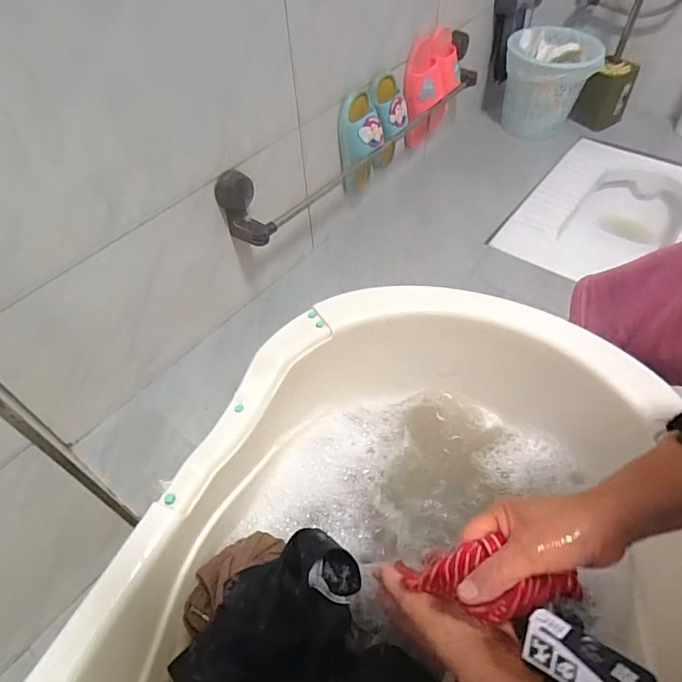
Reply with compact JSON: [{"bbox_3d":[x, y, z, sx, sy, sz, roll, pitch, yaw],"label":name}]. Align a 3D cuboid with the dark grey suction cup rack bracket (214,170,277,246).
[{"bbox_3d":[-0.152,-0.217,0.750,0.070,0.103,0.056,21,54,20],"label":"dark grey suction cup rack bracket"}]

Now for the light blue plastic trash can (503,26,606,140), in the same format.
[{"bbox_3d":[0.549,-0.683,1.250,0.226,0.225,0.222,6,51,9],"label":"light blue plastic trash can"}]

